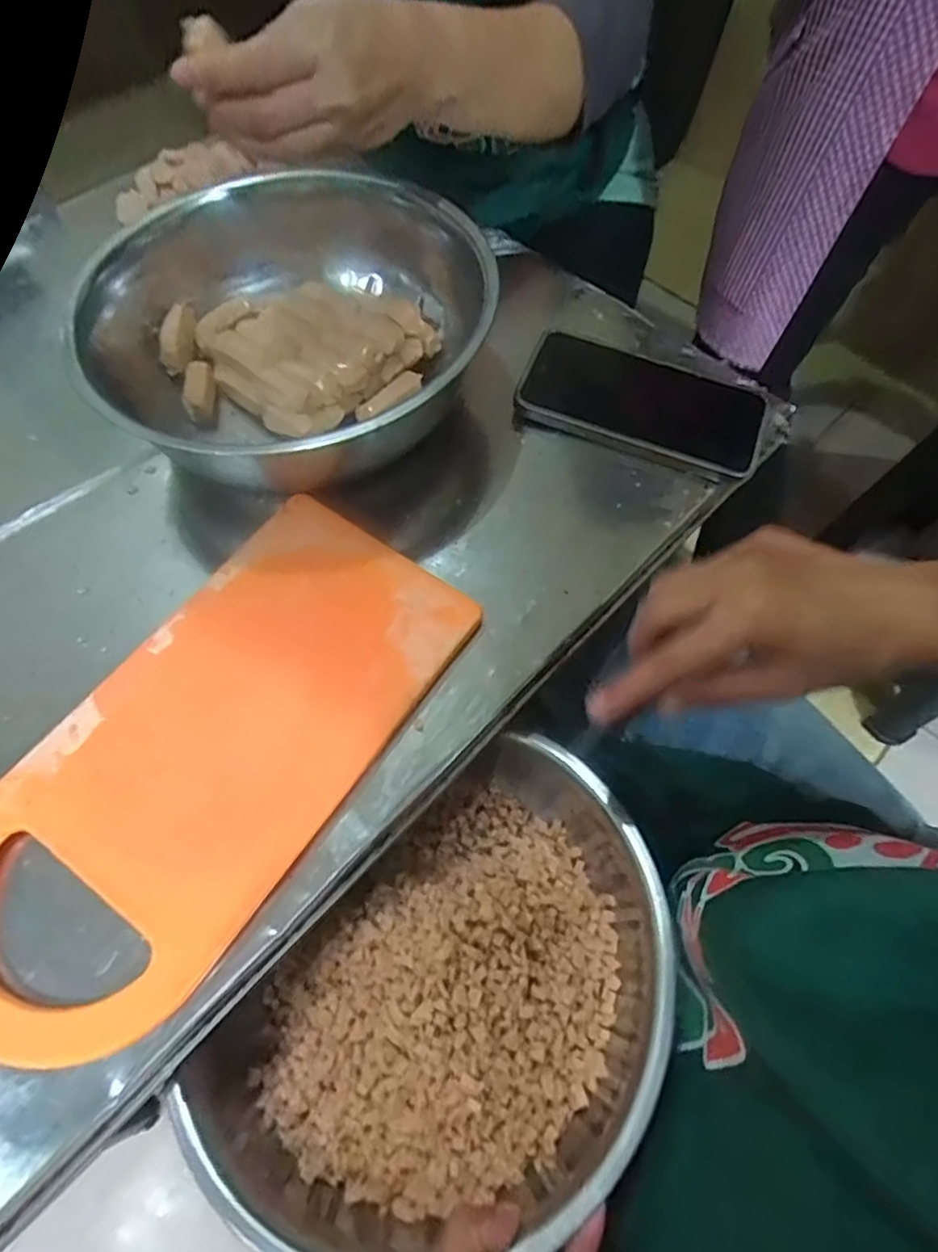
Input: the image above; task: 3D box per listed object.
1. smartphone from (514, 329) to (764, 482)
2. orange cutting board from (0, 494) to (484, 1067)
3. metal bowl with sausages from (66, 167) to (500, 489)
[{"bbox_3d":[0.119,-0.155,0.447,0.164,0.017,0.079,18,64,9],"label":"smartphone"},{"bbox_3d":[-0.135,0.064,0.336,0.141,0.018,0.294,33,67,15],"label":"orange cutting board"},{"bbox_3d":[-0.107,-0.185,0.422,0.237,0.085,0.221,0,63,0],"label":"metal bowl with sausages"}]

